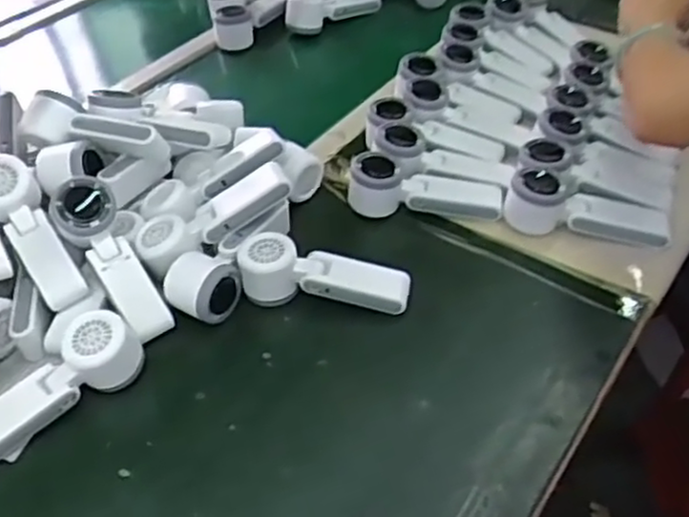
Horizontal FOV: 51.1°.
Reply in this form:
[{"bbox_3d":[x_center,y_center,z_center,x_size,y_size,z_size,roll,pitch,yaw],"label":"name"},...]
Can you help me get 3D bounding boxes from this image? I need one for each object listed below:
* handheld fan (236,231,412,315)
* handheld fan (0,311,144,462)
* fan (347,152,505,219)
[{"bbox_3d":[-0.020,0.018,0.707,0.163,0.056,0.053,3,44,6],"label":"handheld fan"},{"bbox_3d":[-0.254,0.113,0.620,0.167,0.053,0.058,-39,54,-17],"label":"handheld fan"},{"bbox_3d":[0.089,-0.078,0.794,0.168,0.055,0.055,7,45,9],"label":"fan"}]

